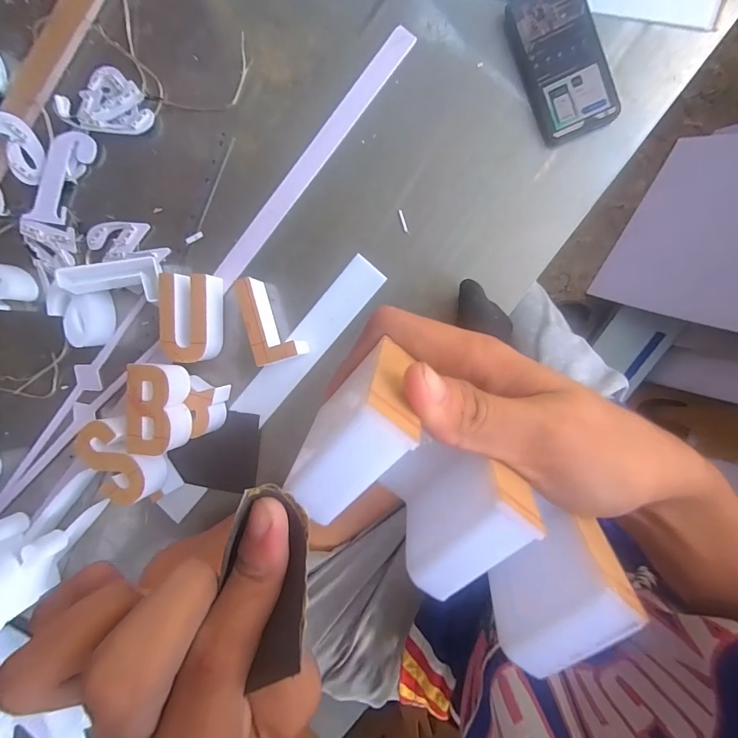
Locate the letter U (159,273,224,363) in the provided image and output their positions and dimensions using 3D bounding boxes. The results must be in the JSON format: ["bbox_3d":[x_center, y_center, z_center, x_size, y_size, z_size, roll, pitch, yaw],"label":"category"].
[{"bbox_3d":[-0.230,-0.066,0.518,0.070,0.046,0.111,7,96,8],"label":"letter U"}]

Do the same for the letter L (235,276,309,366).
[{"bbox_3d":[-0.119,-0.063,0.494,0.058,0.045,0.106,-16,90,11],"label":"letter L"}]

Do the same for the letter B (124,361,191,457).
[{"bbox_3d":[-0.257,0.047,0.487,0.069,0.039,0.109,-2,93,10],"label":"letter B"}]

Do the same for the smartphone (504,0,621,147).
[{"bbox_3d":[0.211,-0.338,0.436,0.083,0.013,0.161,-19,91,10],"label":"smartphone"}]

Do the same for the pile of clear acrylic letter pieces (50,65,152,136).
[{"bbox_3d":[-0.348,-0.357,0.524,0.128,0.015,0.084,12,96,8],"label":"pile of clear acrylic letter pieces"}]

